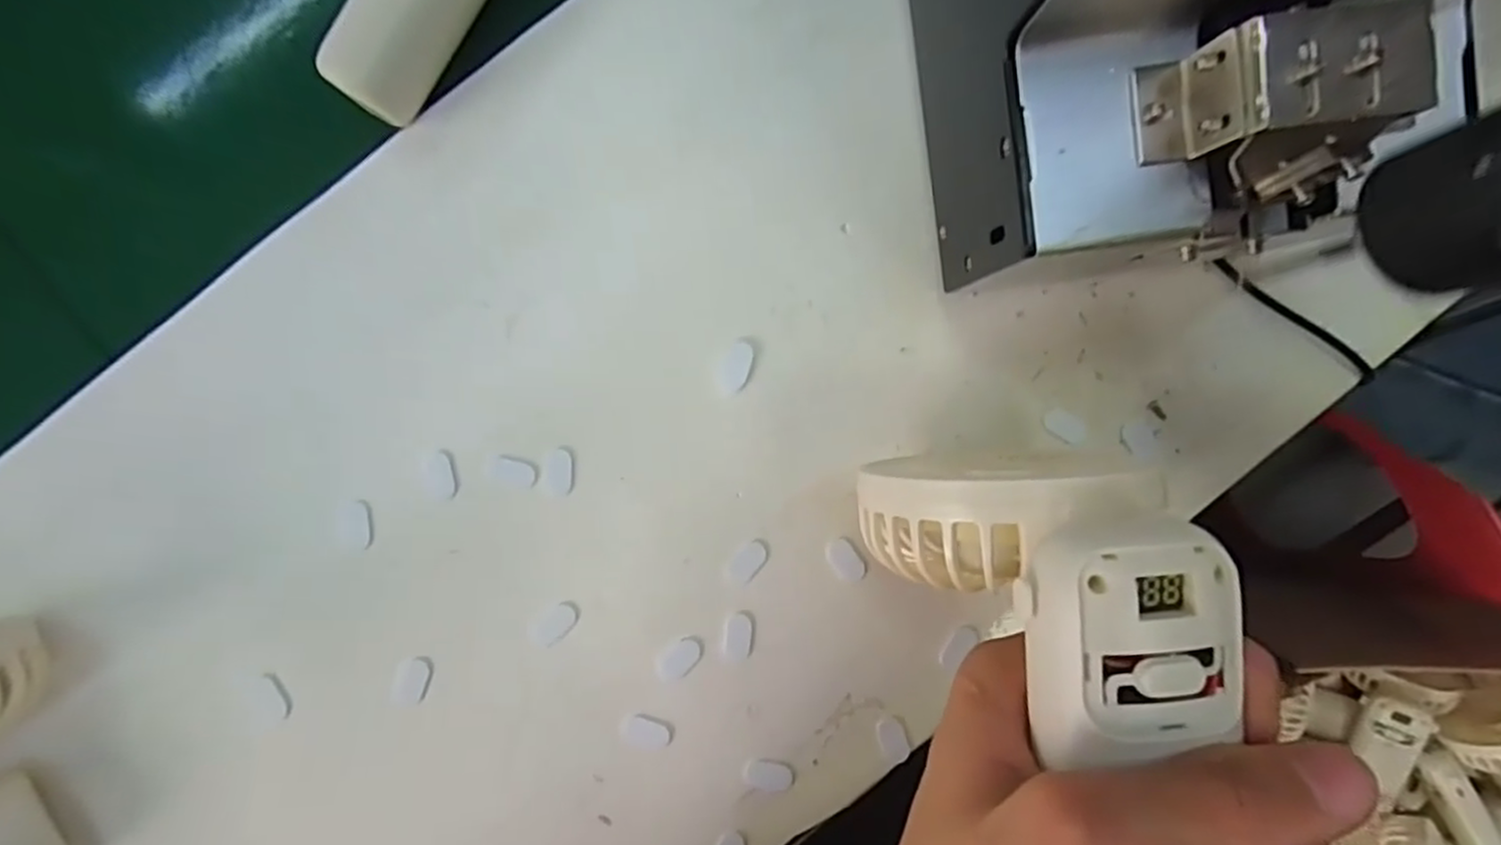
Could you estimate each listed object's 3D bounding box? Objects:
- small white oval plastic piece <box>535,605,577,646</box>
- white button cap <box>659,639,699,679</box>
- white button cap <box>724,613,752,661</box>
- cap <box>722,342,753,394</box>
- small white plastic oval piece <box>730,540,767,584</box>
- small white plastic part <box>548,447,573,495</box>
[{"bbox_3d":[-0.073,0.076,0.264,0.018,0.004,0.010,-45,93,0],"label":"small white oval plastic piece"},{"bbox_3d":[-0.027,0.089,0.264,0.011,0.004,0.017,42,90,-3],"label":"white button cap"},{"bbox_3d":[-0.005,0.081,0.265,0.010,0.004,0.017,7,92,-2],"label":"white button cap"},{"bbox_3d":[-0.005,-0.020,0.263,0.010,0.004,0.019,16,91,-3],"label":"cap"},{"bbox_3d":[-0.001,0.053,0.265,0.010,0.004,0.016,40,90,-3],"label":"small white plastic oval piece"},{"bbox_3d":[-0.071,0.018,0.262,0.009,0.004,0.016,-3,92,-2],"label":"small white plastic part"}]

